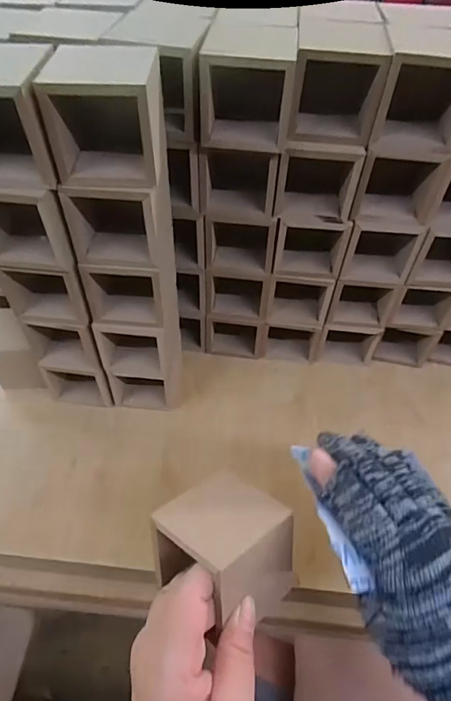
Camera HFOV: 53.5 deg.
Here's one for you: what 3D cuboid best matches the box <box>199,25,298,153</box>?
[{"bbox_3d":[0.017,-0.185,0.316,0.061,0.062,0.065,8,50,5],"label":"box"}]

